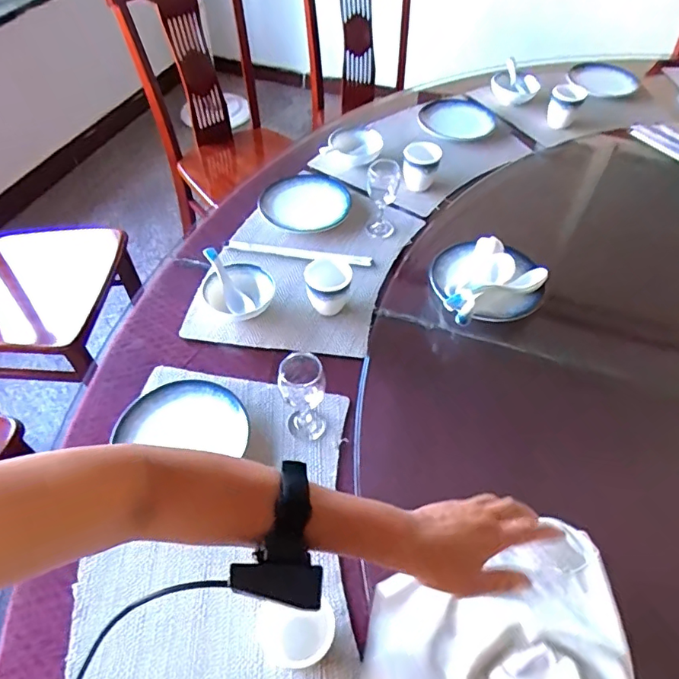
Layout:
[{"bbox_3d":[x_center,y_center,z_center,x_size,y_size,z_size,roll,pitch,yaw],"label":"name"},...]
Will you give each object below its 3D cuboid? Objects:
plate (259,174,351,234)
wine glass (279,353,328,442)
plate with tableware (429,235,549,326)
[{"bbox_3d":[-0.067,-0.273,1.034,0.169,0.034,0.162,1,52,-1],"label":"plate"},{"bbox_3d":[-0.046,0.075,0.683,0.056,0.134,0.053,2,52,0],"label":"wine glass"},{"bbox_3d":[0.236,-0.103,0.838,0.169,0.049,0.152,-9,53,-9],"label":"plate with tableware"}]

